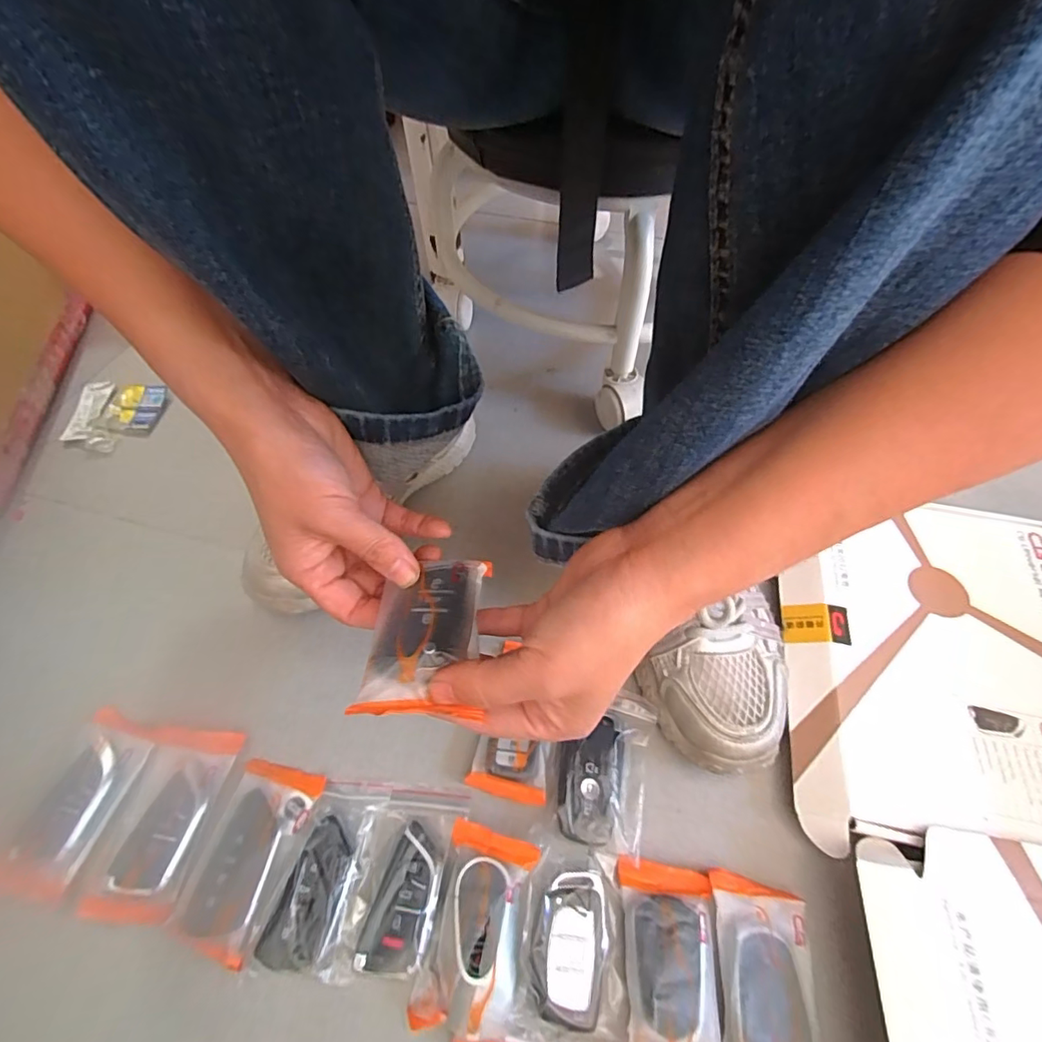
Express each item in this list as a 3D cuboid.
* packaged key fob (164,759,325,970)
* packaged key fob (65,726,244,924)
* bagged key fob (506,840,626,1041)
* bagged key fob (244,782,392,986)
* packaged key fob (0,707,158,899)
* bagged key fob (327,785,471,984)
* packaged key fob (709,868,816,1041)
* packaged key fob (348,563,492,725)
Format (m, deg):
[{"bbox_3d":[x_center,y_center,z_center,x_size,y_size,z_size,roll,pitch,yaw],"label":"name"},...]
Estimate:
[{"bbox_3d":[-0.164,0.200,0.306,0.054,0.014,0.096,11,57,7],"label":"packaged key fob"},{"bbox_3d":[-0.225,0.185,0.318,0.060,0.018,0.104,6,56,3],"label":"packaged key fob"},{"bbox_3d":[0.029,0.238,0.281,0.059,0.016,0.095,9,57,5],"label":"bagged key fob"},{"bbox_3d":[-0.118,0.207,0.299,0.057,0.017,0.094,4,56,2],"label":"bagged key fob"},{"bbox_3d":[-0.281,0.178,0.326,0.057,0.018,0.100,11,57,7],"label":"packaged key fob"},{"bbox_3d":[-0.071,0.207,0.296,0.056,0.012,0.092,6,56,4],"label":"bagged key fob"},{"bbox_3d":[0.131,0.248,0.270,0.050,0.012,0.093,7,57,4],"label":"packaged key fob"},{"bbox_3d":[-0.044,0.051,0.241,0.047,0.018,0.084,-5,39,7],"label":"packaged key fob"}]

